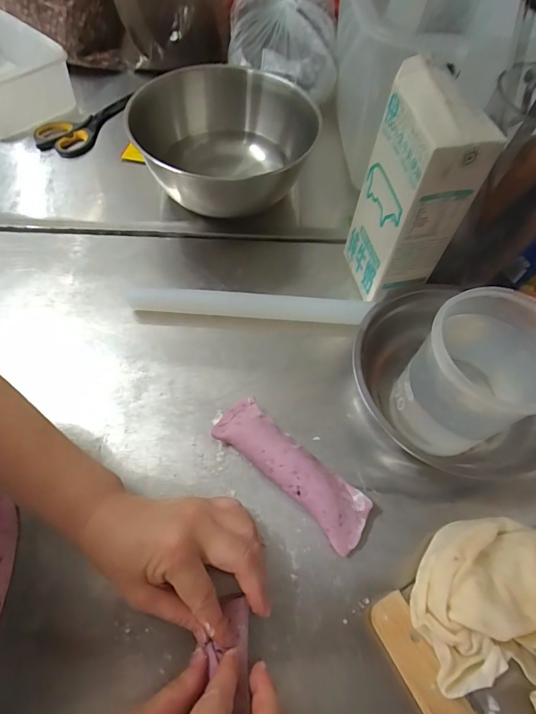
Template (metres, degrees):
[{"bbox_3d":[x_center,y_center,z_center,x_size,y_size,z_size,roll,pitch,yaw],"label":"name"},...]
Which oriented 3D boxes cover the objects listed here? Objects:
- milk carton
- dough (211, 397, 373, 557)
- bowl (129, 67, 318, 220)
[{"bbox_3d":[0.131,-0.138,0.389,0.060,0.206,0.097,-13,61,-9],"label":"milk carton"},{"bbox_3d":[0.019,0.096,0.354,0.154,0.030,0.045,39,66,18],"label":"dough"},{"bbox_3d":[-0.049,-0.248,0.506,0.193,0.104,0.205,1,60,-2],"label":"bowl"}]

